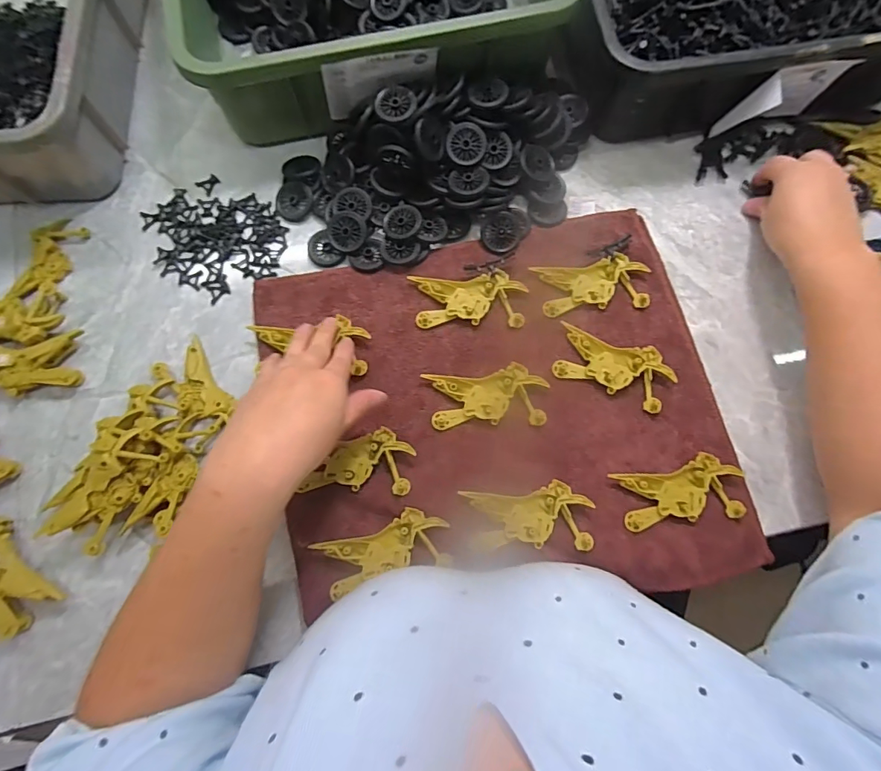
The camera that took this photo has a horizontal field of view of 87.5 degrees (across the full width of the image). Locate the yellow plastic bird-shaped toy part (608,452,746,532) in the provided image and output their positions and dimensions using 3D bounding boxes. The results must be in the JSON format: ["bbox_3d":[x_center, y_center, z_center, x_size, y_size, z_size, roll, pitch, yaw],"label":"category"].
[{"bbox_3d":[0.199,0.088,0.383,0.098,0.013,0.051,-6,75,-2],"label":"yellow plastic bird-shaped toy part"}]

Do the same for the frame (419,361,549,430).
[{"bbox_3d":[0.040,0.010,0.401,0.100,0.010,0.051,-3,75,-1],"label":"frame"}]

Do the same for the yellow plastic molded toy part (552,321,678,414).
[{"bbox_3d":[0.152,-0.017,0.411,0.103,0.010,0.050,21,76,5],"label":"yellow plastic molded toy part"}]

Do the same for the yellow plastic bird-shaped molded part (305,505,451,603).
[{"bbox_3d":[-0.045,0.132,0.367,0.100,0.006,0.048,-15,76,-4],"label":"yellow plastic bird-shaped molded part"}]

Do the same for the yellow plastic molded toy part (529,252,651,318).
[{"bbox_3d":[0.143,-0.093,0.430,0.099,0.010,0.049,-7,75,-2],"label":"yellow plastic molded toy part"}]

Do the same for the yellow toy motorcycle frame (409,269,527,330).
[{"bbox_3d":[0.026,-0.079,0.424,0.099,0.010,0.049,0,75,0],"label":"yellow toy motorcycle frame"}]

